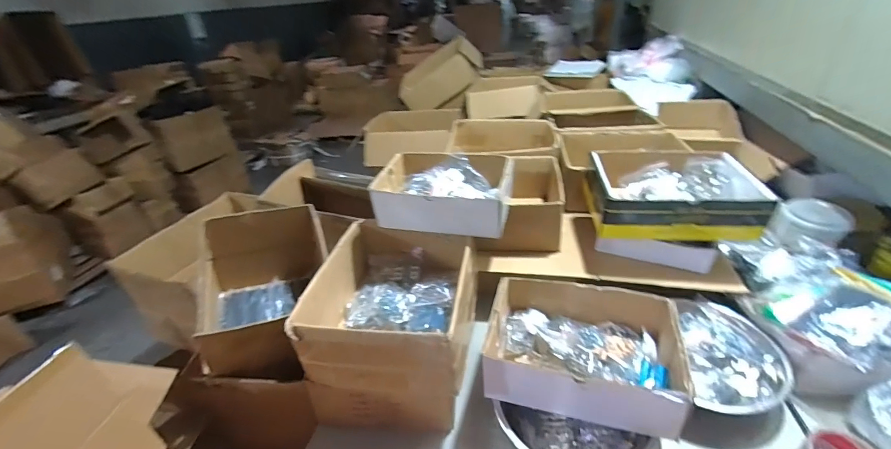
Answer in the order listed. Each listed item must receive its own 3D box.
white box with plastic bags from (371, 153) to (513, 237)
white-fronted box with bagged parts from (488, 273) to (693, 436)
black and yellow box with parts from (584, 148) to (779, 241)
[{"bbox_3d":[-0.001,-0.063,0.795,0.257,0.095,0.164,5,33,16],"label":"white box with plastic bags"},{"bbox_3d":[0.224,0.202,0.651,0.289,0.086,0.208,5,33,17],"label":"white-fronted box with bagged parts"},{"bbox_3d":[0.487,-0.069,0.840,0.325,0.121,0.233,0,32,10],"label":"black and yellow box with parts"}]

